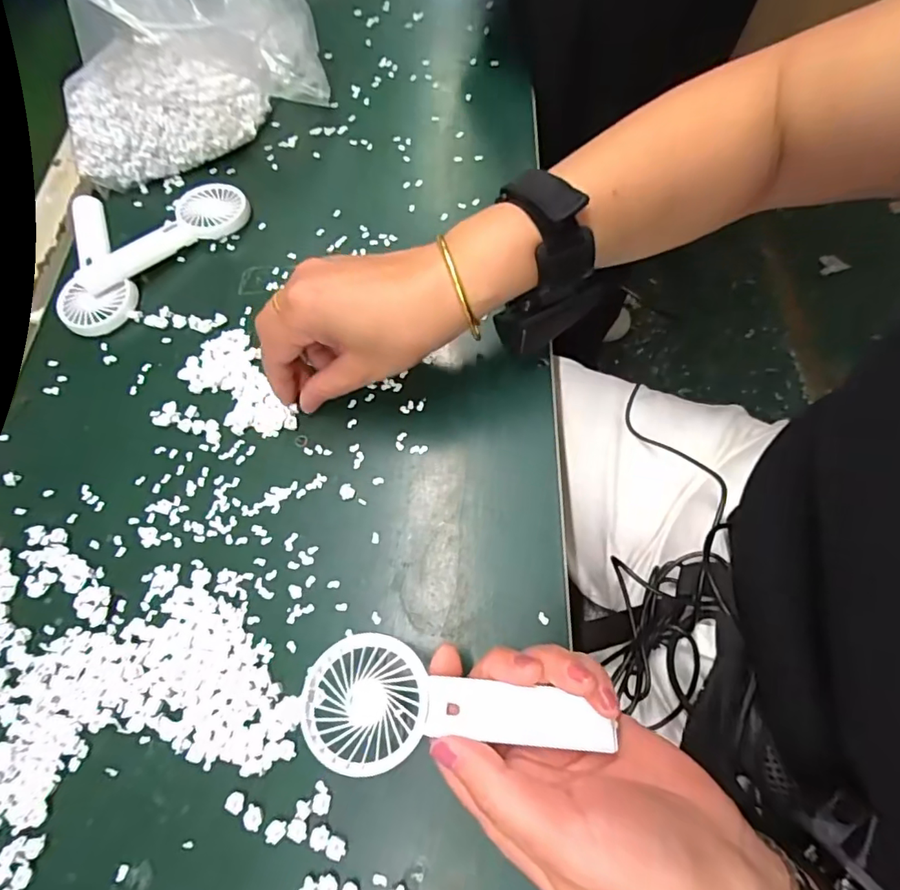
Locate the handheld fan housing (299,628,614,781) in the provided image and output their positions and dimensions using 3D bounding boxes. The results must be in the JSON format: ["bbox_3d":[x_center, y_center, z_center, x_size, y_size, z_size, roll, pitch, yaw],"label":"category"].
[{"bbox_3d":[0.001,0.124,0.238,0.138,0.015,0.054,6,68,5],"label":"handheld fan housing"}]

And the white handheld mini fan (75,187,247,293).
[{"bbox_3d":[-0.232,-0.170,0.415,0.142,0.017,0.052,-34,70,-11],"label":"white handheld mini fan"}]

